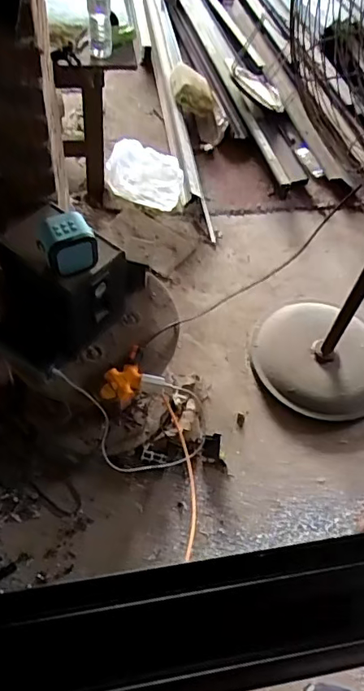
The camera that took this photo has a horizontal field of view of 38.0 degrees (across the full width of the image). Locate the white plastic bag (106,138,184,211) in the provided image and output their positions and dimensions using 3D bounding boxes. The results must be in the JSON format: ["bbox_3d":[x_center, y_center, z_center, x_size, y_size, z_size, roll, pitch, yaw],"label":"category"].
[{"bbox_3d":[-0.142,-0.605,1.890,0.298,0.141,0.179,36,60,17],"label":"white plastic bag"}]

